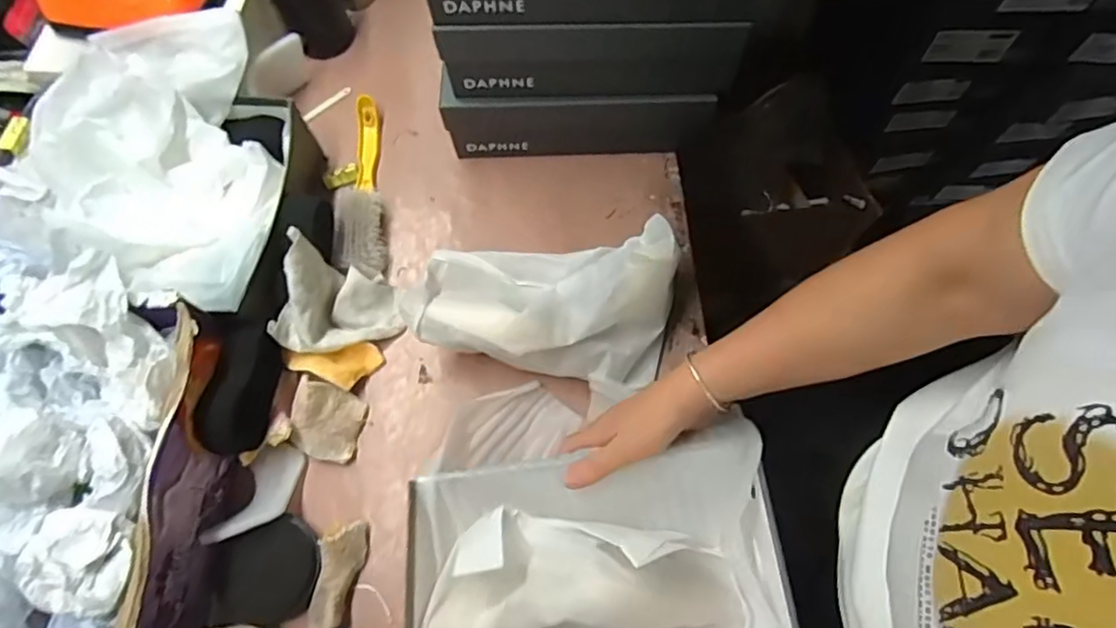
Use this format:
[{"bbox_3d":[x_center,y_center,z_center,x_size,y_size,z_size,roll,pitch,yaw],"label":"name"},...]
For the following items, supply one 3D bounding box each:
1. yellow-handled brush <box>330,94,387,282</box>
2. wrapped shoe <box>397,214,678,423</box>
[{"bbox_3d":[-0.231,-0.147,0.723,0.054,0.038,0.235,-8,68,-2],"label":"yellow-handled brush"},{"bbox_3d":[-0.010,-0.017,0.638,0.241,0.085,0.163,13,69,7],"label":"wrapped shoe"}]

